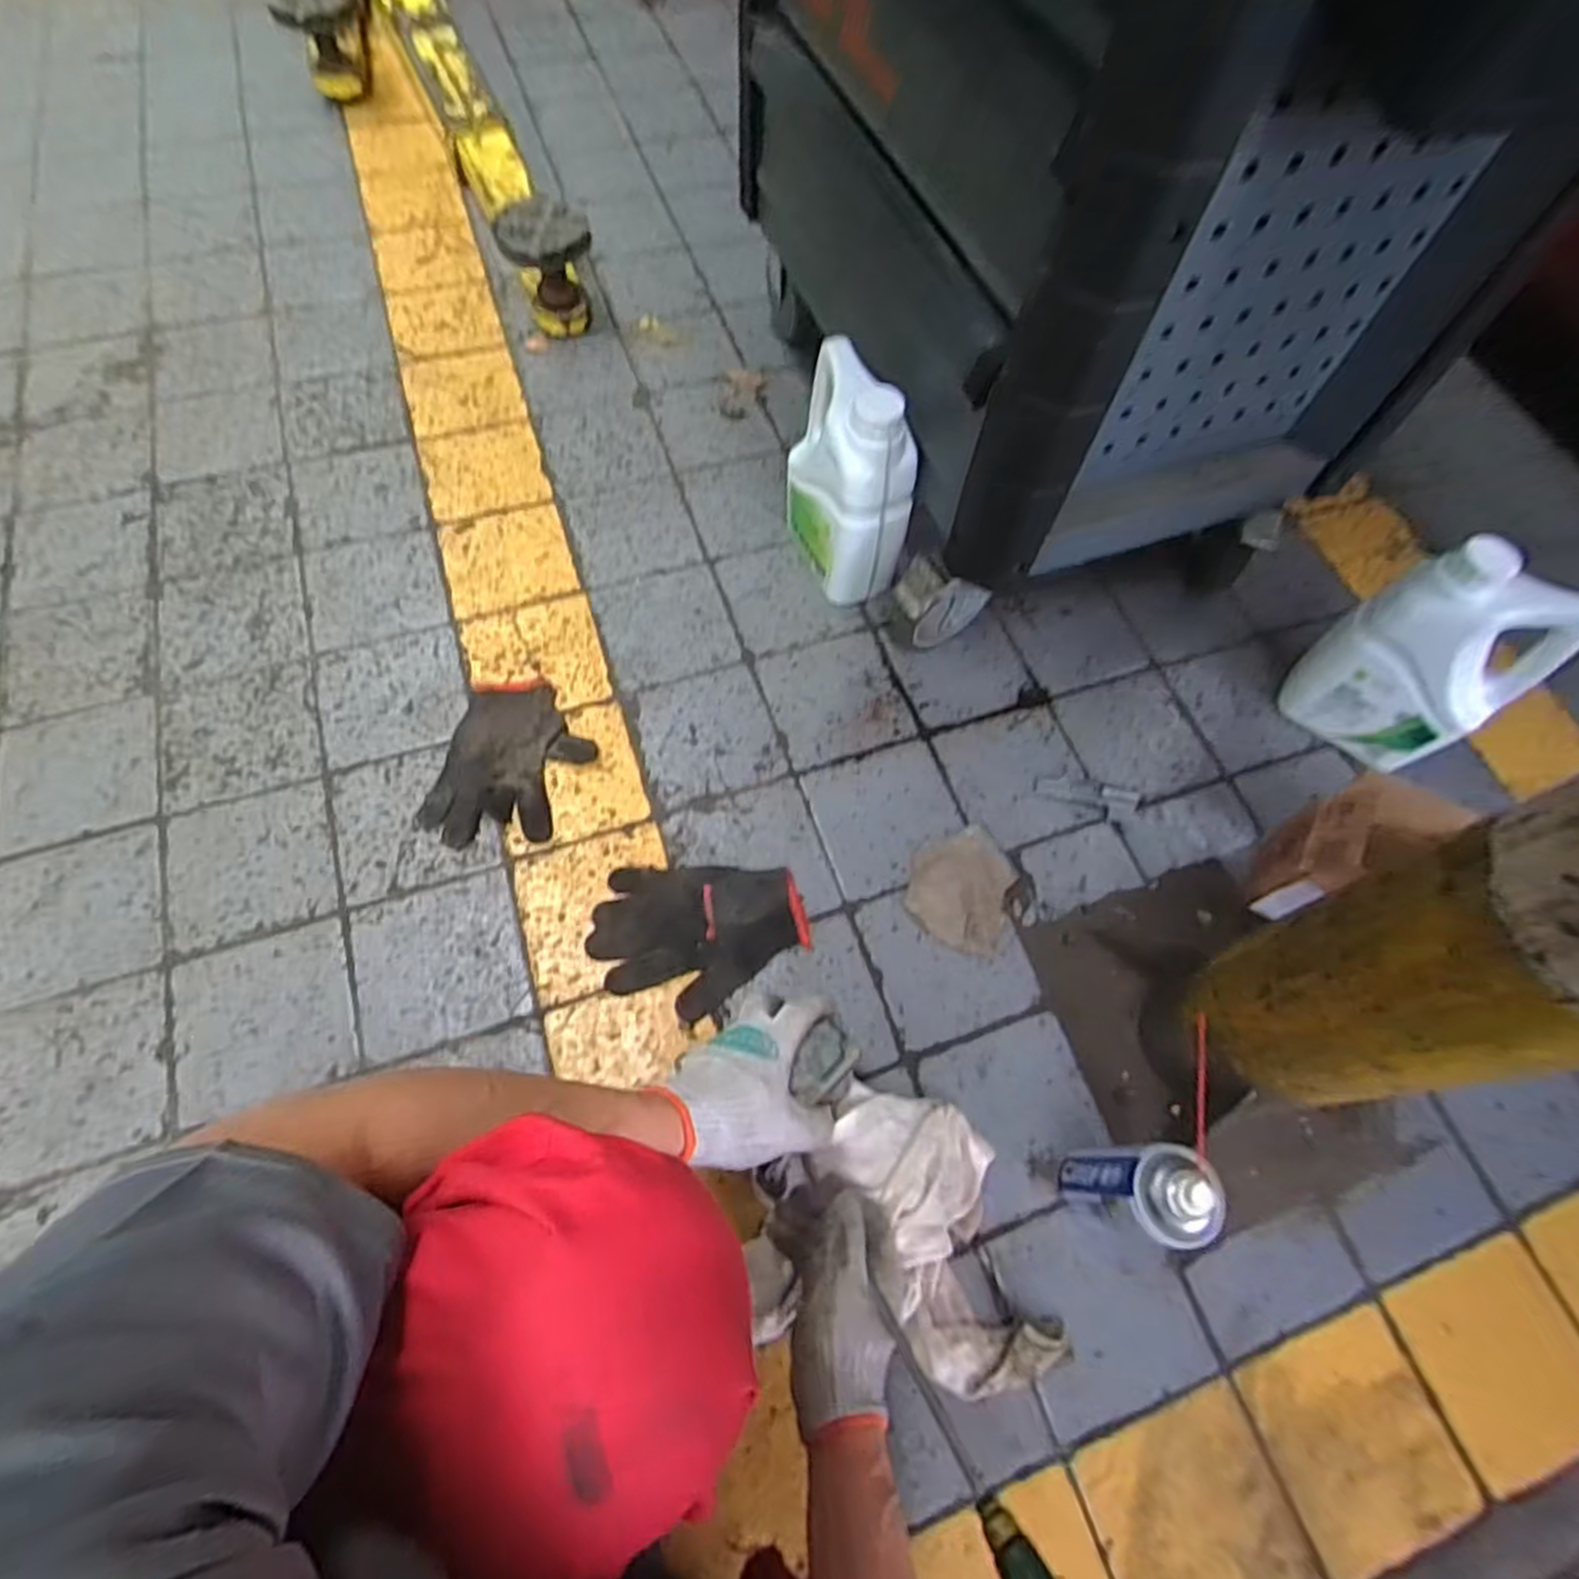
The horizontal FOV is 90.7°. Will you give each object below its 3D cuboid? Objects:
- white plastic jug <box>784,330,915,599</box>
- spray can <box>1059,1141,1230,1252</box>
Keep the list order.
[{"bbox_3d":[0.062,-0.325,0.836,0.088,0.238,0.151,-20,67,-12],"label":"white plastic jug"},{"bbox_3d":[0.257,0.302,0.588,0.058,0.173,0.059,1,65,-2],"label":"spray can"}]

